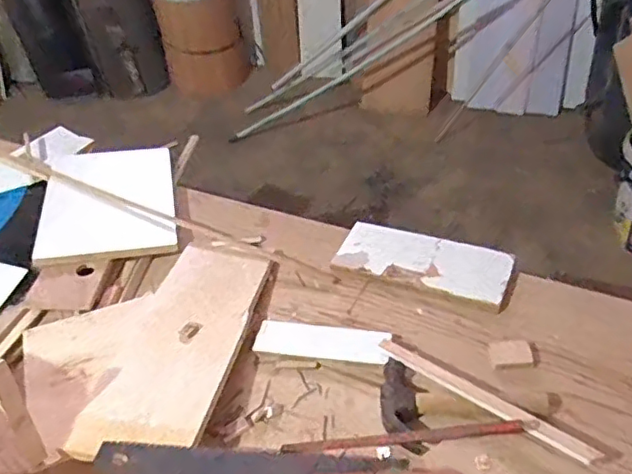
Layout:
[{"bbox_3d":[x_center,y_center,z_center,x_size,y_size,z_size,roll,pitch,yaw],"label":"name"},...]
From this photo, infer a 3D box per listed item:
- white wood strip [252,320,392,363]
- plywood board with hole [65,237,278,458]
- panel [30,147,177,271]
[{"bbox_3d":[0.010,0.157,0.895,0.203,0.010,0.056,1,50,17],"label":"white wood strip"},{"bbox_3d":[-0.201,0.153,0.898,0.170,0.021,0.407,6,42,13],"label":"plywood board with hole"},{"bbox_3d":[-0.414,-0.070,1.184,0.254,0.021,0.359,-9,41,-10],"label":"panel"}]

